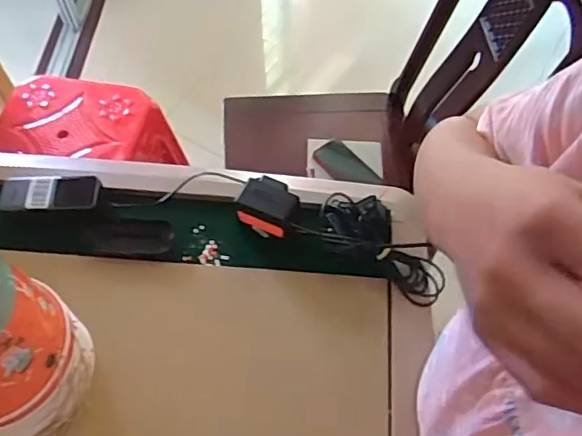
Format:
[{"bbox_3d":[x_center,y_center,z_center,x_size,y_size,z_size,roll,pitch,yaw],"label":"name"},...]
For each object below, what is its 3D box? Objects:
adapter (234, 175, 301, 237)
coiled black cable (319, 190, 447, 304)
[{"bbox_3d":[-0.026,-0.018,0.742,0.077,0.047,0.067,24,62,14],"label":"adapter"},{"bbox_3d":[0.122,0.036,0.724,0.188,0.058,0.067,42,66,3],"label":"coiled black cable"}]

